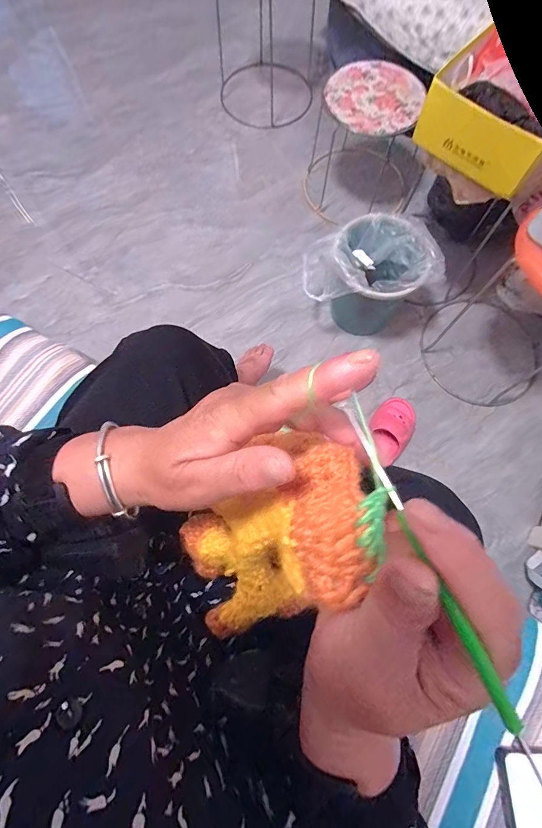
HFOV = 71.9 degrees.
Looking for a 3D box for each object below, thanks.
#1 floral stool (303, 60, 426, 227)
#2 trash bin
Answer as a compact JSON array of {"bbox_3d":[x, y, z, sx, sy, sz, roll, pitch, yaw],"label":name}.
[{"bbox_3d":[0.332,-0.938,1.275,0.388,0.299,0.377,7,73,2],"label":"floral stool"},{"bbox_3d":[0.277,-0.373,1.074,0.298,0.278,0.260,-36,76,-10],"label":"trash bin"}]

